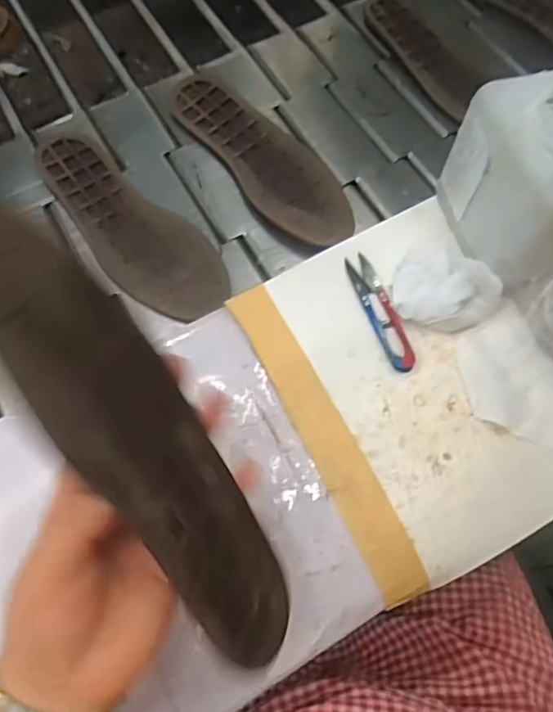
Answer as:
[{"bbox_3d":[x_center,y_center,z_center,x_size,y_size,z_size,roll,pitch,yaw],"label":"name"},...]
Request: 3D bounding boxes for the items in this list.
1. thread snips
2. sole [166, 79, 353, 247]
[{"bbox_3d":[0.080,-0.035,0.444,0.021,0.005,0.104,-18,63,-7],"label":"thread snips"},{"bbox_3d":[-0.012,-0.195,0.572,0.079,0.016,0.242,-33,70,-13],"label":"sole"}]

